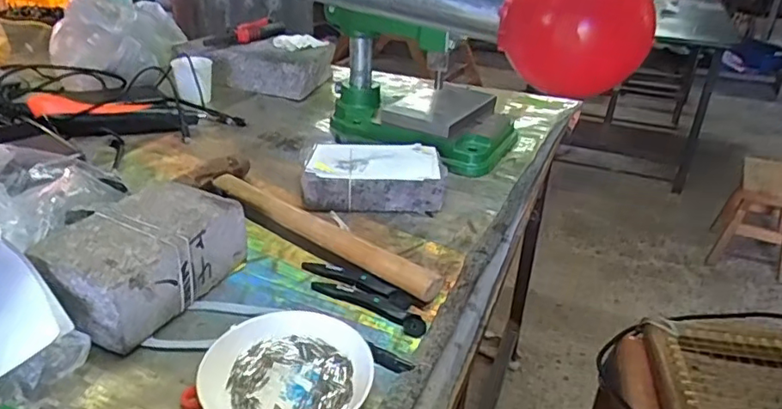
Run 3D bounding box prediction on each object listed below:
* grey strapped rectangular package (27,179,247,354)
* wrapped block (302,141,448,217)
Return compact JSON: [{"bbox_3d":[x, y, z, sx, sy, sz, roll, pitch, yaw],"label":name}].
[{"bbox_3d":[-0.211,0.045,0.497,0.100,0.066,0.149,15,31,21],"label":"grey strapped rectangular package"},{"bbox_3d":[-0.017,-0.034,0.666,0.156,0.048,0.085,3,29,1],"label":"wrapped block"}]

